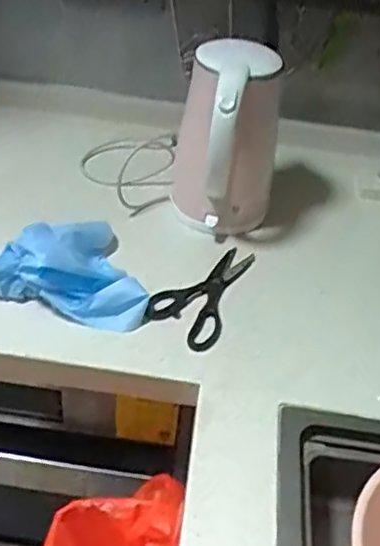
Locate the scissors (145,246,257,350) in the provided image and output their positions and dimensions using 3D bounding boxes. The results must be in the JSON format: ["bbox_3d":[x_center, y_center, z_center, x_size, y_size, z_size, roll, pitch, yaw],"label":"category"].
[{"bbox_3d":[0.014,0.022,0.890,0.102,0.018,0.214,16,43,11],"label":"scissors"}]

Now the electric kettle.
[{"bbox_3d":[0.053,-0.196,0.935,0.149,0.283,0.182,6,42,0],"label":"electric kettle"}]

